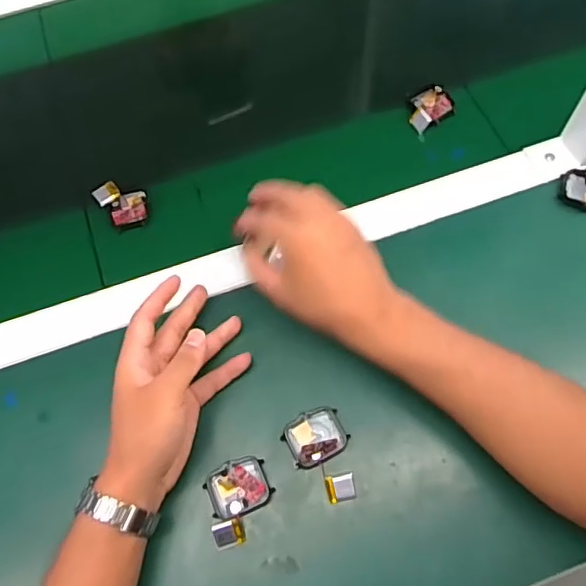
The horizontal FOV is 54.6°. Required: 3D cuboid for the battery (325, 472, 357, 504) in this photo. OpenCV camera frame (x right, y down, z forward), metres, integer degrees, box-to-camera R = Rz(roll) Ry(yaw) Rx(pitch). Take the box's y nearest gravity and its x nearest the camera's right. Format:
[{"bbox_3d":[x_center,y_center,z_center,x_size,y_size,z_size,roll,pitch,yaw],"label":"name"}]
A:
[{"bbox_3d":[0.037,0.148,0.431,0.022,0.007,0.020,-11,65,-1],"label":"battery"}]

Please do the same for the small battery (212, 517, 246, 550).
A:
[{"bbox_3d":[-0.047,0.178,0.419,0.023,0.012,0.017,-16,66,-4],"label":"small battery"}]

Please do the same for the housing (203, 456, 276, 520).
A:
[{"bbox_3d":[-0.042,0.149,0.435,0.046,0.010,0.039,-24,66,-7],"label":"housing"}]

